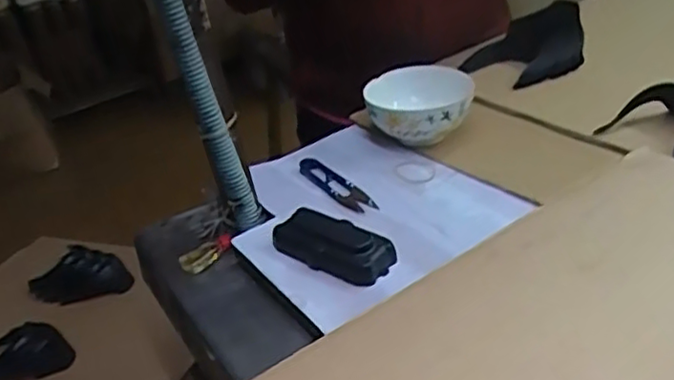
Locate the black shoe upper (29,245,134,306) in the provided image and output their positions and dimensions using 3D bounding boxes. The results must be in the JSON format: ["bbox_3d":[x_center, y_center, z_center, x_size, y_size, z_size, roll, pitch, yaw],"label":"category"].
[{"bbox_3d":[-0.415,0.141,1.074,0.174,0.048,0.081,-3,32,8],"label":"black shoe upper"}]

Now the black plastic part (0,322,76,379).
[{"bbox_3d":[-0.446,0.232,0.941,0.141,0.032,0.097,-13,32,-8],"label":"black plastic part"}]

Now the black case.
[{"bbox_3d":[-0.005,0.048,0.577,0.112,0.024,0.044,18,40,35],"label":"black case"}]

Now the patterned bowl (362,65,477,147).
[{"bbox_3d":[0.091,-0.085,0.725,0.116,0.060,0.107,-5,32,5],"label":"patterned bowl"}]

